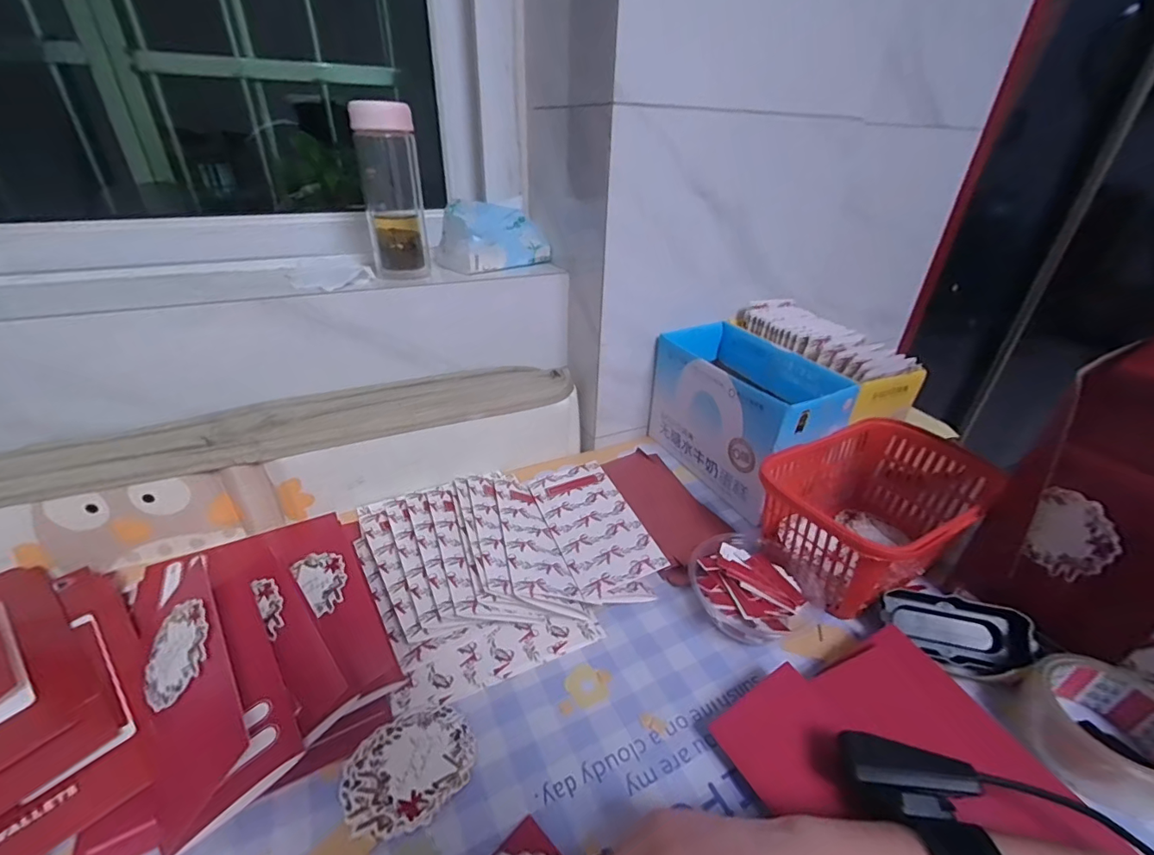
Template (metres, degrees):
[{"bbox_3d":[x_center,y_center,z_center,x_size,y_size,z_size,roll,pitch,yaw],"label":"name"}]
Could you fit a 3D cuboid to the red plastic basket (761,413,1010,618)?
[{"bbox_3d":[0.299,0.090,0.498,0.234,0.109,0.142,-21,38,-33],"label":"red plastic basket"}]

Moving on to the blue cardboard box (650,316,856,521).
[{"bbox_3d":[0.204,-0.015,0.622,0.130,0.156,0.224,-9,33,-18],"label":"blue cardboard box"}]

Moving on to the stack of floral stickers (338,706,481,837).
[{"bbox_3d":[-0.116,0.236,0.341,0.086,0.004,0.070,-19,37,-30],"label":"stack of floral stickers"}]

